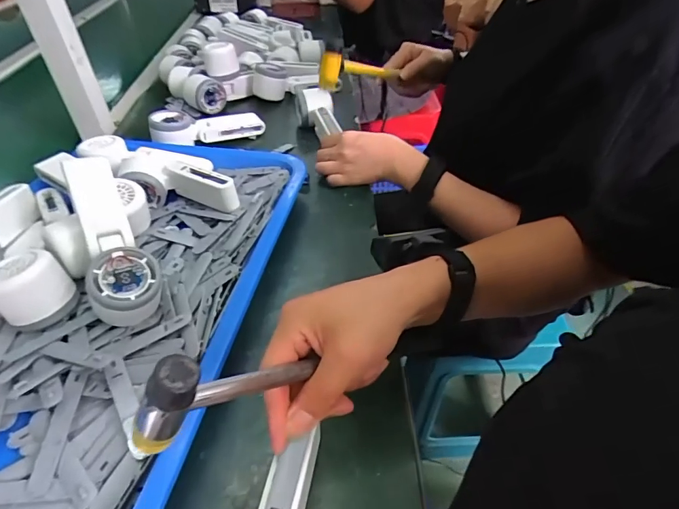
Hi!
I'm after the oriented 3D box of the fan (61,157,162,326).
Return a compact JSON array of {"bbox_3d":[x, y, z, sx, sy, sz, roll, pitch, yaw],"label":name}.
[{"bbox_3d":[-0.212,-0.019,0.396,0.055,0.052,0.175,-19,64,-19],"label":"fan"}]

